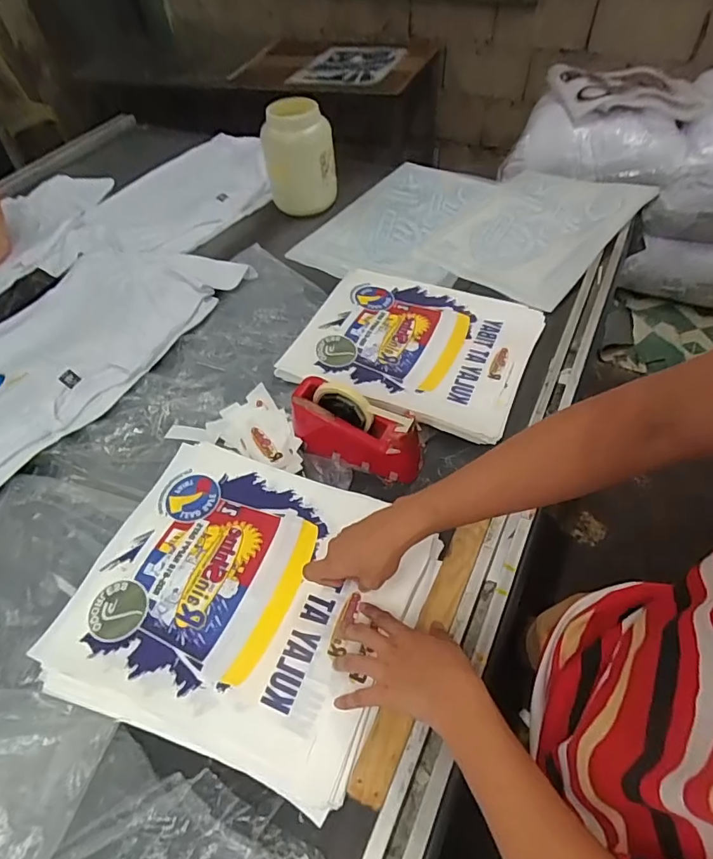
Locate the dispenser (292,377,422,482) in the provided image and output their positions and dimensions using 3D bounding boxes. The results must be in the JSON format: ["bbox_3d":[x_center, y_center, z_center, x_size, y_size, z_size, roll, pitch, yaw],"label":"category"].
[{"bbox_3d":[0.001,-0.001,0.734,0.203,0.114,0.074,23,57,20],"label":"dispenser"}]

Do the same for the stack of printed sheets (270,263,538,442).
[{"bbox_3d":[0.110,-0.167,0.892,0.391,0.033,0.353,18,54,20],"label":"stack of printed sheets"}]

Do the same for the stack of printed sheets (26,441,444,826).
[{"bbox_3d":[-0.139,0.205,0.617,0.406,0.037,0.339,14,53,17],"label":"stack of printed sheets"}]

